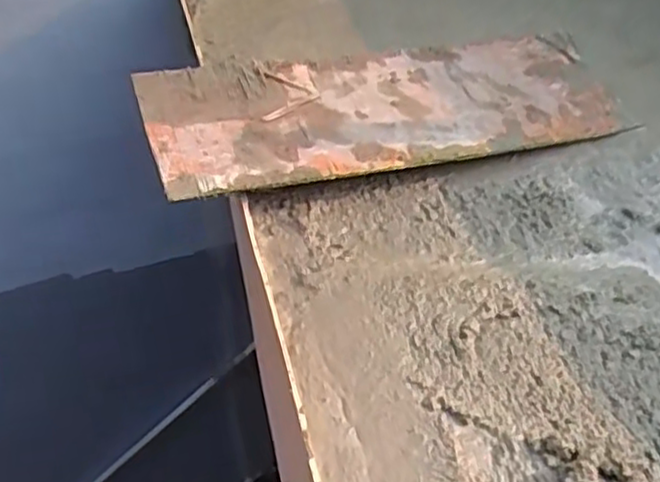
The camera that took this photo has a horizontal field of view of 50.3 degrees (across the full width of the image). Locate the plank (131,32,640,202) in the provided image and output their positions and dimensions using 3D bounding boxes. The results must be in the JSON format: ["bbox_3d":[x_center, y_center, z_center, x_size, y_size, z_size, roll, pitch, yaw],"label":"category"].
[{"bbox_3d":[0.105,-0.234,1.190,0.809,0.027,0.345,-10,43,-18],"label":"plank"}]

